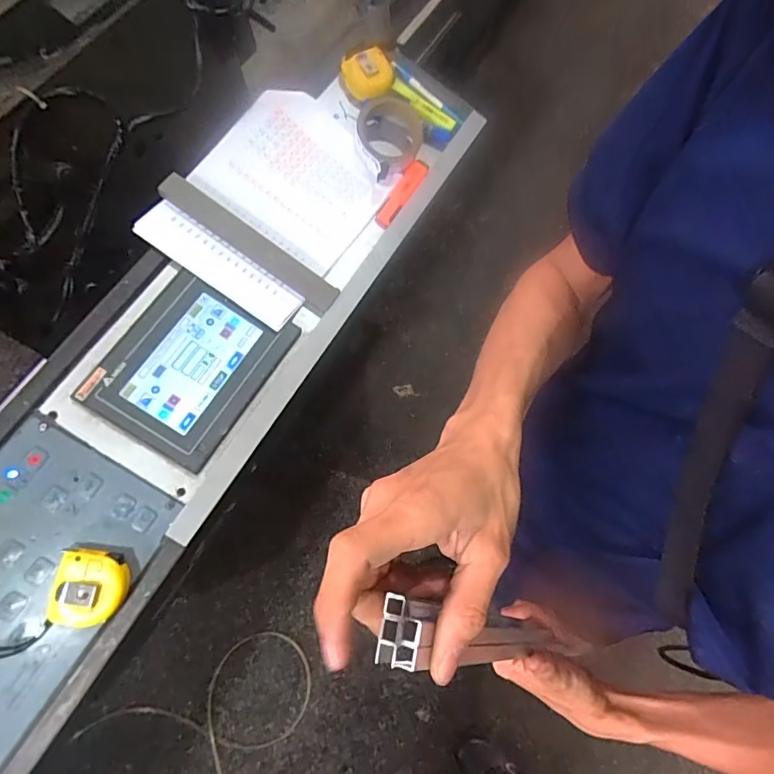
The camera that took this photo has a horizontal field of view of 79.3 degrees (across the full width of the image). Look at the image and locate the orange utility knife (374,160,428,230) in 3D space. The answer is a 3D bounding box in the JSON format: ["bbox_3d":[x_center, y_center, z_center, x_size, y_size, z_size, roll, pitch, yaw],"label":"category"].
[{"bbox_3d":[0.020,-0.275,0.668,0.027,0.012,0.123,37,75,-11],"label":"orange utility knife"}]

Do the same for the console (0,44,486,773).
[{"bbox_3d":[-0.241,-0.039,0.552,0.254,0.094,1.051,29,72,13],"label":"console"}]

